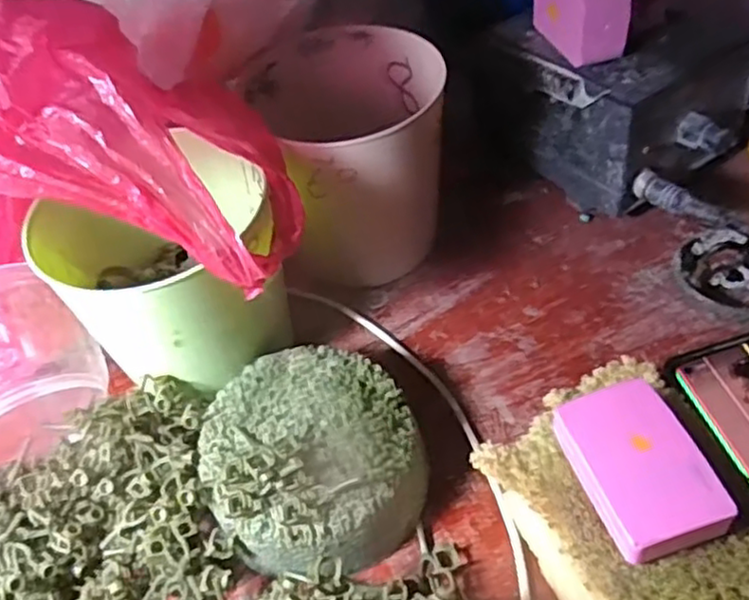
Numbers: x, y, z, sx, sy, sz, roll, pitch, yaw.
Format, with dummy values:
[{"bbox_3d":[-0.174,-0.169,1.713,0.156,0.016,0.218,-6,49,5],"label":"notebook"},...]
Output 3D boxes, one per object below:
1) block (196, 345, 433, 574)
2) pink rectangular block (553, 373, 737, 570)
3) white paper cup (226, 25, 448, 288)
[{"bbox_3d":[-0.030,0.074,0.331,0.097,0.051,0.102,-4,50,5],"label":"block"},{"bbox_3d":[0.106,0.070,0.280,0.047,0.021,0.069,-16,50,-5],"label":"pink rectangular block"},{"bbox_3d":[-0.015,-0.086,0.414,0.105,0.102,0.111,-4,50,5],"label":"white paper cup"}]

